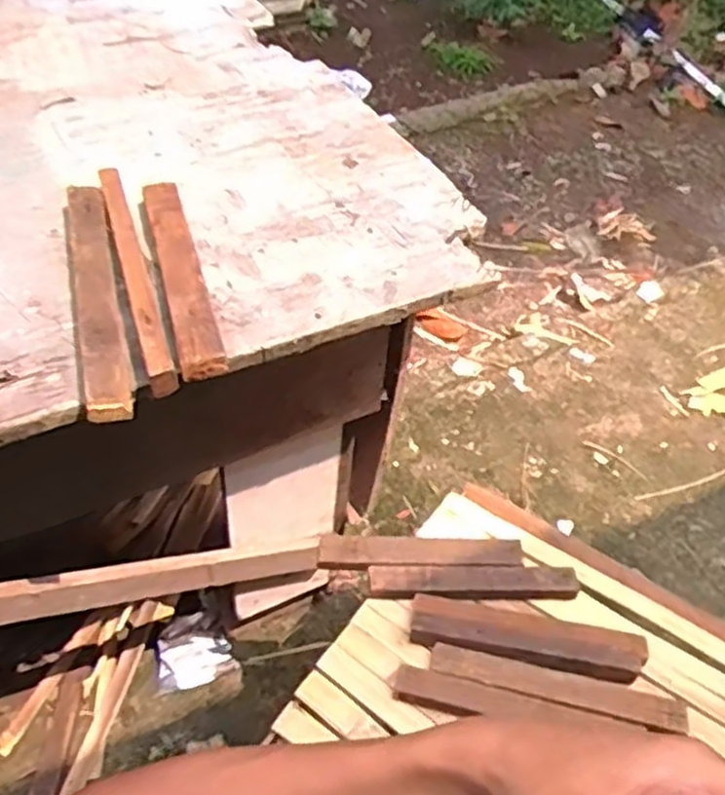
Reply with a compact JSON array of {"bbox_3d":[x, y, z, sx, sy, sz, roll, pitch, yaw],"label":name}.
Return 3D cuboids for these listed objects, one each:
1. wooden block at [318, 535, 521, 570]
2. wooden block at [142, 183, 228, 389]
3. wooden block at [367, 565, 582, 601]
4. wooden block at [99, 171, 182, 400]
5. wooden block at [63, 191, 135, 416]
[{"bbox_3d":[0.069,0.186,0.899,0.241,0.016,0.048,2,46,-1],"label":"wooden block"},{"bbox_3d":[-0.160,-0.112,0.655,0.033,0.020,0.260,-11,48,-14],"label":"wooden block"},{"bbox_3d":[0.129,0.215,0.860,0.240,0.022,0.041,-1,46,-4],"label":"wooden block"},{"bbox_3d":[-0.197,-0.109,0.643,0.022,0.026,0.295,-13,48,-15],"label":"wooden block"},{"bbox_3d":[-0.224,-0.092,0.628,0.034,0.025,0.295,-12,48,-14],"label":"wooden block"}]

